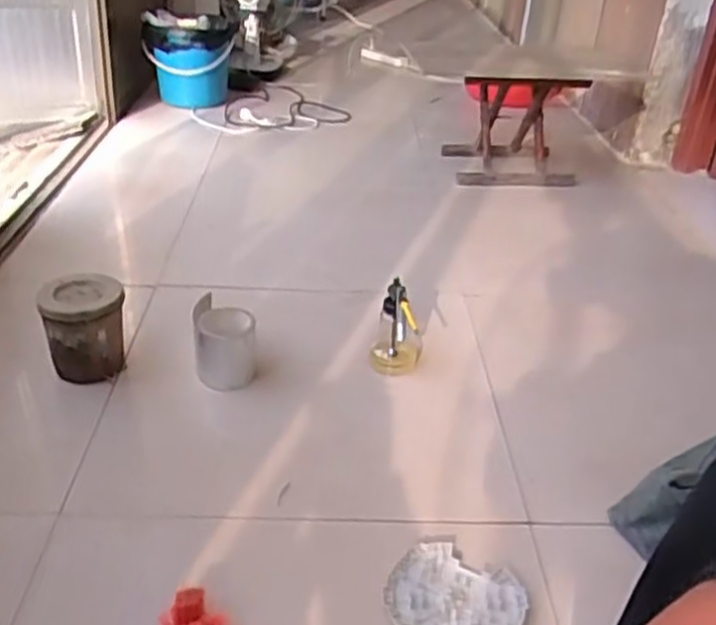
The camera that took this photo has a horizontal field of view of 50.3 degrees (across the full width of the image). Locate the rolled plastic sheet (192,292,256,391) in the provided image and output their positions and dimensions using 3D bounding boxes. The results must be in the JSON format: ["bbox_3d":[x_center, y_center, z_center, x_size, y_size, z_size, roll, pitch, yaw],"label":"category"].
[{"bbox_3d":[-0.217,0.049,1.239,0.096,0.143,0.134,-3,33,-13],"label":"rolled plastic sheet"}]

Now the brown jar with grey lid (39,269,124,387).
[{"bbox_3d":[-0.419,0.023,1.165,0.119,0.133,0.116,-2,33,-11],"label":"brown jar with grey lid"}]

